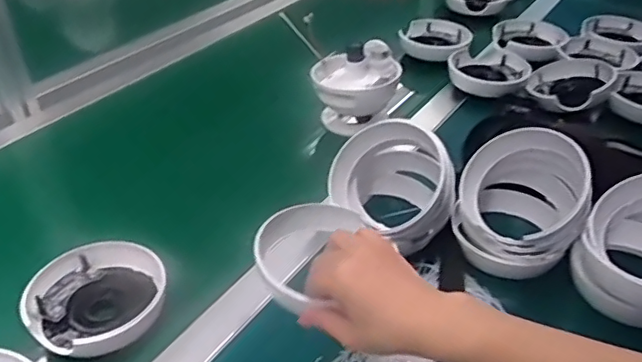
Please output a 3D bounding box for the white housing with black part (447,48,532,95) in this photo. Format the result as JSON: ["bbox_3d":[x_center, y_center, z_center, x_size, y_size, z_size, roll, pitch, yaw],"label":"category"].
[{"bbox_3d":[0.253,-0.169,0.873,0.116,0.035,0.148,8,34,13],"label":"white housing with black part"}]

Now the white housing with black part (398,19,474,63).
[{"bbox_3d":[0.196,-0.240,0.975,0.117,0.033,0.113,16,36,23],"label":"white housing with black part"}]

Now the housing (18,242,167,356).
[{"bbox_3d":[-0.200,0.104,0.518,0.117,0.030,0.117,-14,35,-20],"label":"housing"}]

